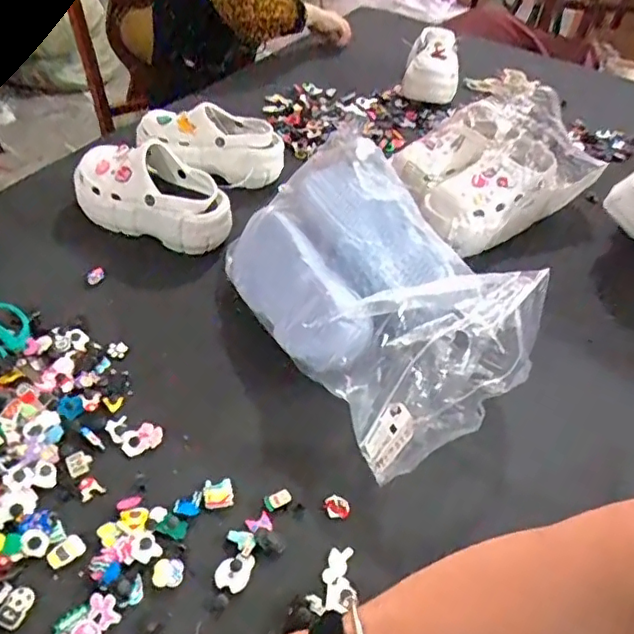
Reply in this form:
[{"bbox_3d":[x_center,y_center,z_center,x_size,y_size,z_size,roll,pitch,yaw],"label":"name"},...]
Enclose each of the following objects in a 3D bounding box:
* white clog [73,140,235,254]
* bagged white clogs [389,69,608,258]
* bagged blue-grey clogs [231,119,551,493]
[{"bbox_3d":[-0.236,-0.177,0.838,0.235,0.096,0.092,18,46,10],"label":"white clog"},{"bbox_3d":[0.285,-0.257,0.949,0.306,0.158,0.222,-20,52,-25],"label":"bagged white clogs"},{"bbox_3d":[0.061,-0.037,0.702,0.245,0.147,0.384,-25,54,-28],"label":"bagged blue-grey clogs"}]

